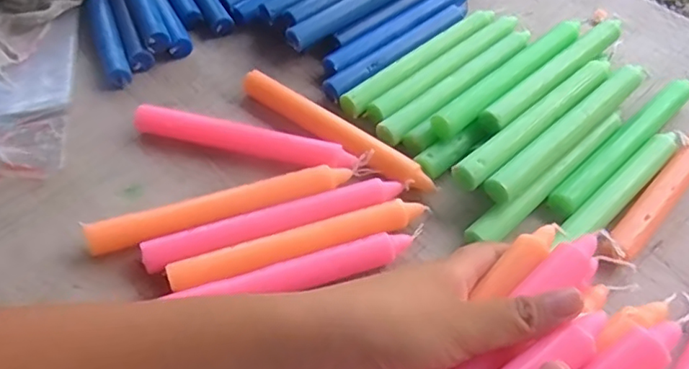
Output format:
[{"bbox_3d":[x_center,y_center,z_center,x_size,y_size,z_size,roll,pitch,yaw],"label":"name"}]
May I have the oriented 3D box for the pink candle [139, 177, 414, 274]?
[{"bbox_3d":[-0.041,0.022,0.360,0.165,0.013,0.020,-16,55,-14],"label":"pink candle"}]

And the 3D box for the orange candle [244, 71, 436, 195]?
[{"bbox_3d":[-0.008,-0.037,0.401,0.158,0.020,0.016,31,58,20],"label":"orange candle"}]

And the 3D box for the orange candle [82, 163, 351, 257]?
[{"bbox_3d":[-0.076,0.015,0.363,0.164,0.016,0.022,-18,56,-15],"label":"orange candle"}]

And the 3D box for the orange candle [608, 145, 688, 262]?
[{"bbox_3d":[0.219,0.001,0.385,0.019,0.016,0.151,39,61,24],"label":"orange candle"}]

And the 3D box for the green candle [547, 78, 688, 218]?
[{"bbox_3d":[0.199,-0.029,0.406,0.164,0.015,0.019,-36,62,-25],"label":"green candle"}]

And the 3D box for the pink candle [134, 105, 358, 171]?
[{"bbox_3d":[-0.069,-0.029,0.396,0.153,0.017,0.021,10,53,5],"label":"pink candle"}]

